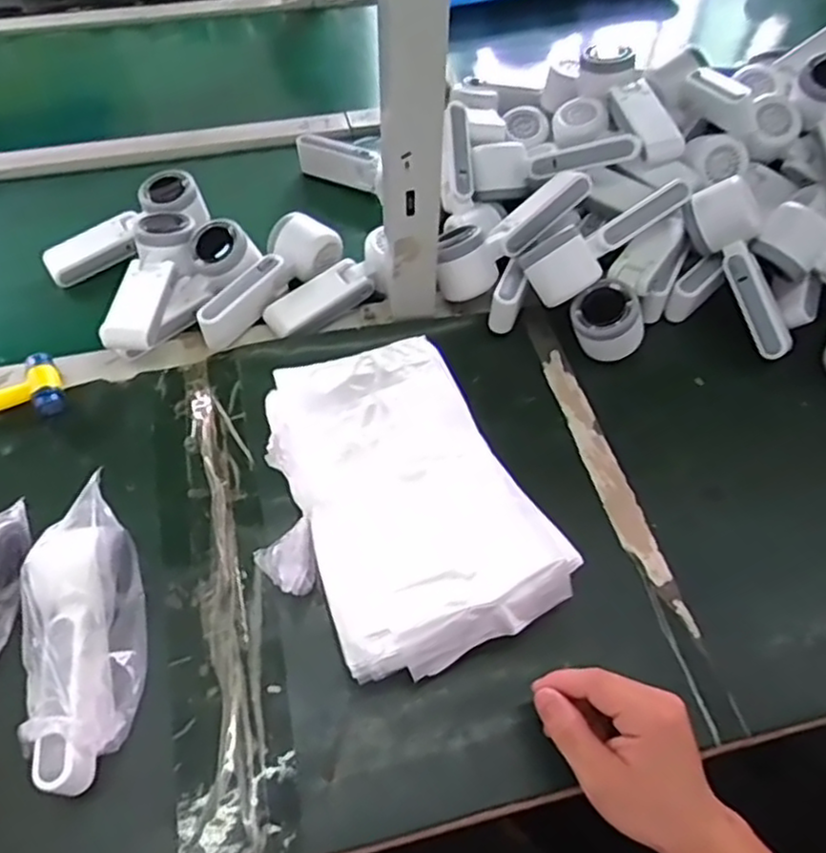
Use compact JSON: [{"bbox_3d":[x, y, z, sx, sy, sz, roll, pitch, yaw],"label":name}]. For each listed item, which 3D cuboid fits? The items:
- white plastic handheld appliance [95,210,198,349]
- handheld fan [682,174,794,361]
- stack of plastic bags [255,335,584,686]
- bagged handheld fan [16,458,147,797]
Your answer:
[{"bbox_3d":[-0.244,-0.134,0.657,0.062,0.043,0.169,3,55,0],"label":"white plastic handheld appliance"},{"bbox_3d":[0.309,-0.145,0.635,0.053,0.058,0.167,-20,86,-15],"label":"handheld fan"},{"bbox_3d":[-0.016,0.060,0.522,0.182,0.064,0.239,-26,59,-18],"label":"stack of plastic bags"},{"bbox_3d":[-0.215,0.139,0.460,0.072,0.070,0.179,-11,56,-9],"label":"bagged handheld fan"}]

